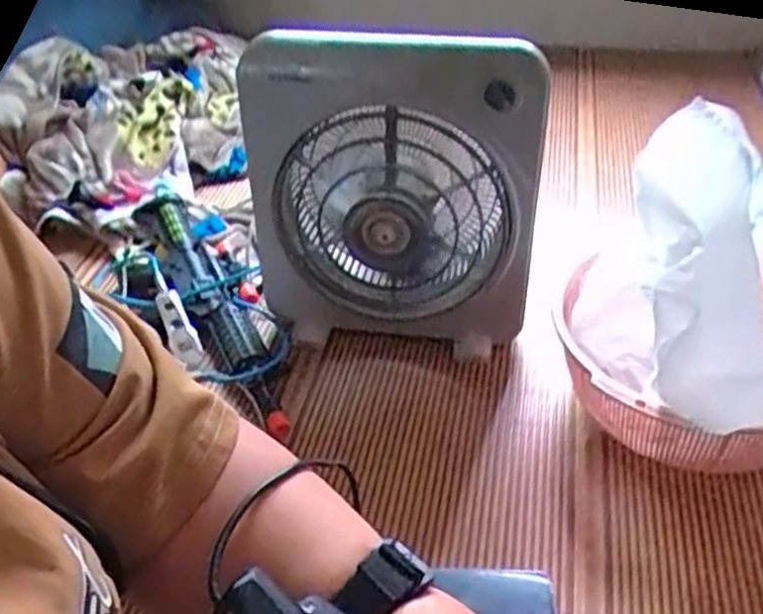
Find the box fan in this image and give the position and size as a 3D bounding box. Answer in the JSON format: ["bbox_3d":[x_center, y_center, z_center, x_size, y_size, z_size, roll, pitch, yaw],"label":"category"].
[{"bbox_3d":[0.010,-0.120,0.864,0.312,0.350,0.096,9,39,13],"label":"box fan"}]

